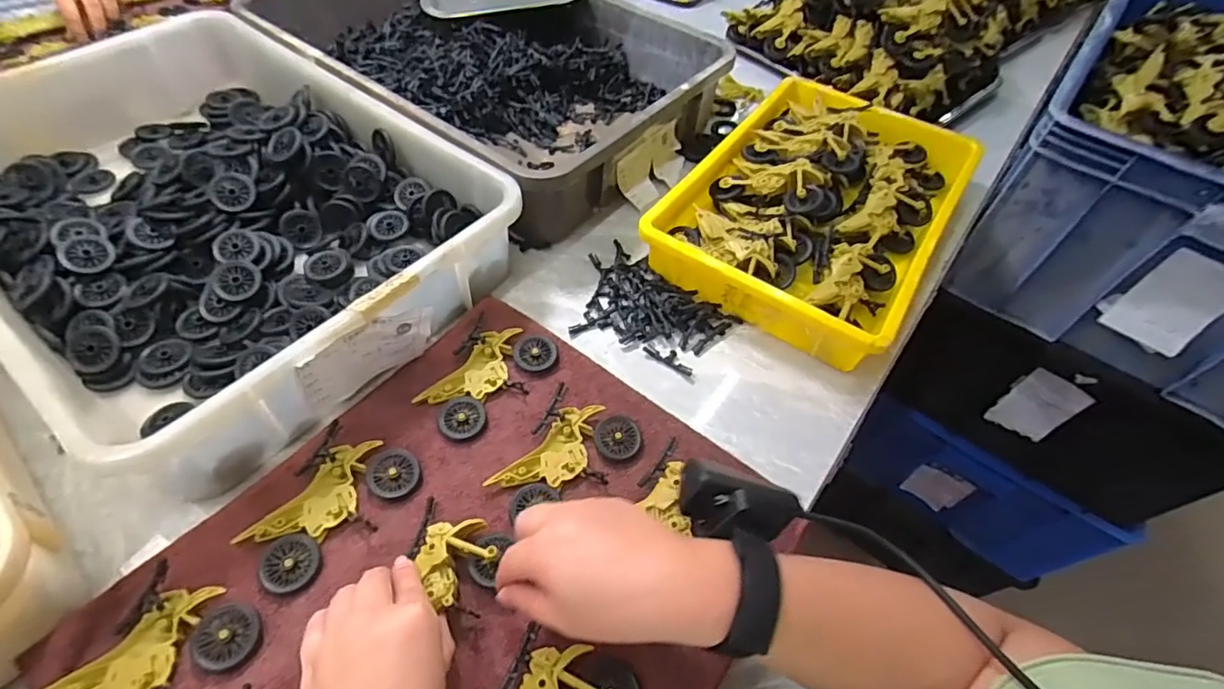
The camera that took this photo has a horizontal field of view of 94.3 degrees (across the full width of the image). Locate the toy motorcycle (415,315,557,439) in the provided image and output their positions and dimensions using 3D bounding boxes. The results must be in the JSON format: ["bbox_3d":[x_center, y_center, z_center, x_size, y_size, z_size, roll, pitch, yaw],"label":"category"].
[{"bbox_3d":[-0.107,0.025,0.480,0.074,0.011,0.114,27,56,16],"label":"toy motorcycle"}]

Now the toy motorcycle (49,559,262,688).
[{"bbox_3d":[-0.279,0.195,0.334,0.077,0.018,0.112,27,56,16],"label":"toy motorcycle"}]

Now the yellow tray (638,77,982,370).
[{"bbox_3d":[0.225,-0.156,0.611,0.240,0.073,0.367,30,57,18],"label":"yellow tray"}]

